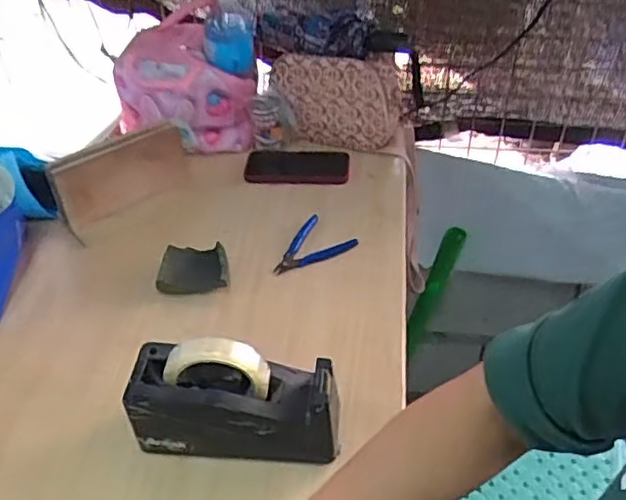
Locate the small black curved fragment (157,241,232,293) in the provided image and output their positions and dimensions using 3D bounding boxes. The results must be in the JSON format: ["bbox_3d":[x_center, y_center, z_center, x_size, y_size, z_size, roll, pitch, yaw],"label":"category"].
[{"bbox_3d":[-0.161,0.022,0.868,0.092,0.035,0.079,-2,40,2],"label":"small black curved fragment"}]

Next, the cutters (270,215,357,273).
[{"bbox_3d":[0.010,0.000,0.913,0.087,0.014,0.128,16,44,22],"label":"cutters"}]

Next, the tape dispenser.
[{"bbox_3d":[-0.081,0.155,0.663,0.211,0.143,0.074,1,40,5],"label":"tape dispenser"}]

